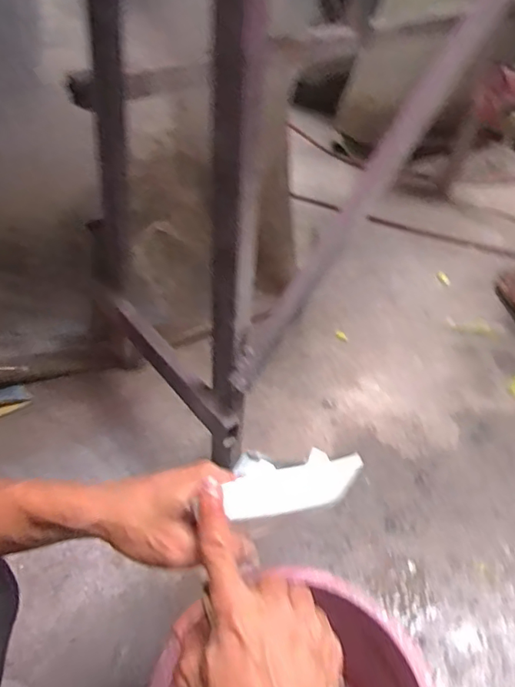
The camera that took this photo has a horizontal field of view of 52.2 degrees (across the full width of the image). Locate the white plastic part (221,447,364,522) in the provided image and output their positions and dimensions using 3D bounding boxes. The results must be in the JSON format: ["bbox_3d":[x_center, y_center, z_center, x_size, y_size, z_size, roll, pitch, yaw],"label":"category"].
[{"bbox_3d":[0.028,0.099,0.380,0.110,0.021,0.037,-4,42,-25],"label":"white plastic part"}]

